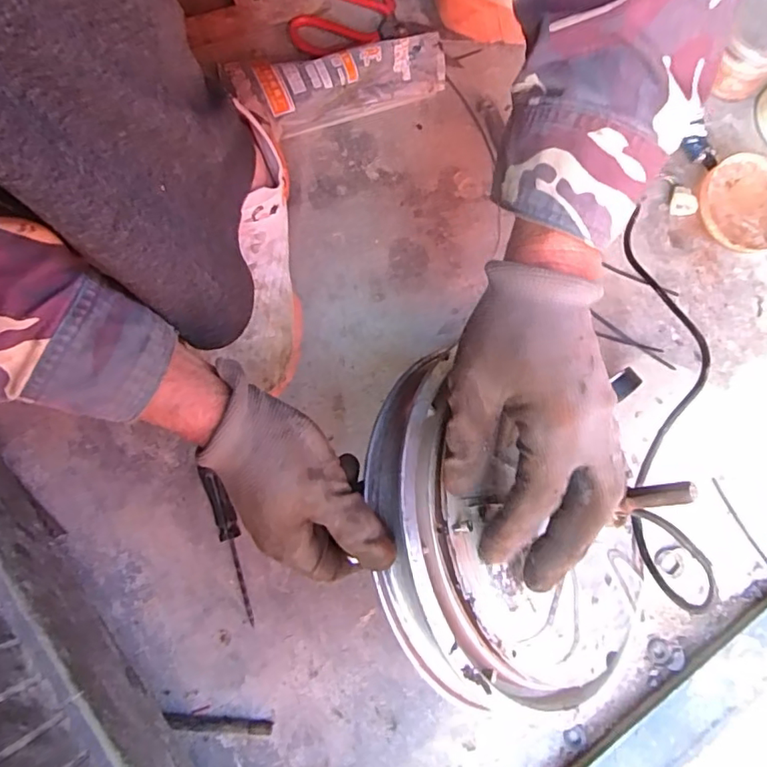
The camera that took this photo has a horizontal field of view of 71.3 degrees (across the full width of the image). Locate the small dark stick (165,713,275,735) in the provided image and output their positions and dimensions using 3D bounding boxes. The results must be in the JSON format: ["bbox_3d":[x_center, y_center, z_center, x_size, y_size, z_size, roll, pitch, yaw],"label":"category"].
[{"bbox_3d":[-0.137,0.282,0.441,0.088,0.010,0.013,4,77,0],"label":"small dark stick"}]

